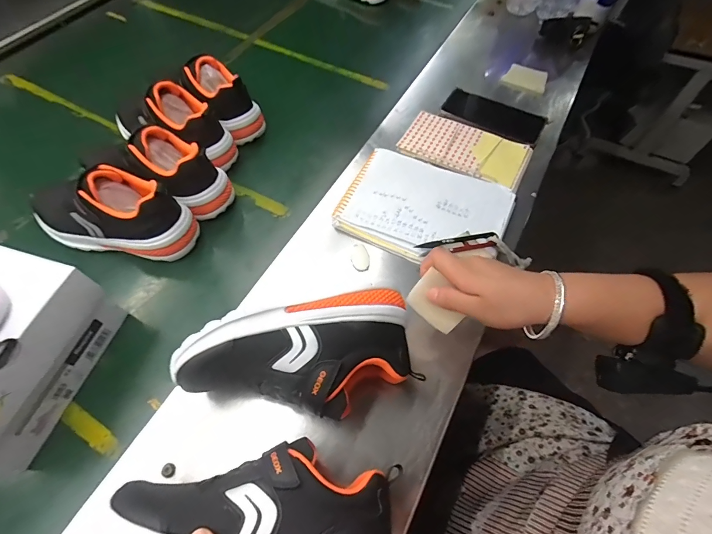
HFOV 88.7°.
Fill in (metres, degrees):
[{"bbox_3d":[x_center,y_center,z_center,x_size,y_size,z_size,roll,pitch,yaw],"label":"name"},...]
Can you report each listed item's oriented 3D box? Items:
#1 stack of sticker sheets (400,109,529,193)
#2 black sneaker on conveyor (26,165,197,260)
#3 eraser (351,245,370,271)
[{"bbox_3d":[0.163,-0.184,0.551,0.183,0.012,0.099,26,57,19],"label":"stack of sticker sheets"},{"bbox_3d":[-0.329,-0.076,0.471,0.218,0.102,0.070,7,52,6],"label":"black sneaker on conveyor"},{"bbox_3d":[0.005,-0.011,0.458,0.023,0.009,0.034,-1,52,0],"label":"eraser"}]

